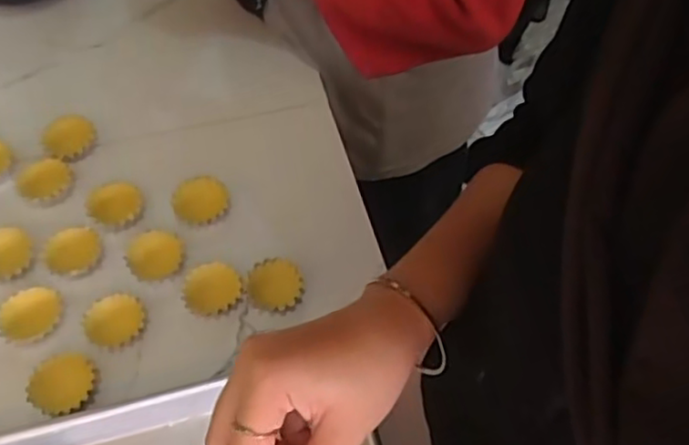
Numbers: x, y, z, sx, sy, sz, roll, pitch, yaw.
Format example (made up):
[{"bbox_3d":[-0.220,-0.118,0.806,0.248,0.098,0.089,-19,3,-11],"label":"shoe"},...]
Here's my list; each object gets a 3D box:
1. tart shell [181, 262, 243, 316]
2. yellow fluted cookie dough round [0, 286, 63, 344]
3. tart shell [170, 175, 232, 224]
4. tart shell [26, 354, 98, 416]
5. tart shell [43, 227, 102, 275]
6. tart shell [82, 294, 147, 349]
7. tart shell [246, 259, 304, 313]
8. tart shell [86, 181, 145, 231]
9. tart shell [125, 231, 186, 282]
[{"bbox_3d":[-0.101,0.051,0.507,0.043,0.017,0.040,-9,58,-8],"label":"tart shell"},{"bbox_3d":[-0.233,0.068,0.490,0.044,0.010,0.041,1,57,-2],"label":"yellow fluted cookie dough round"},{"bbox_3d":[-0.119,-0.017,0.551,0.045,0.018,0.038,-5,58,-6],"label":"tart shell"},{"bbox_3d":[-0.197,0.112,0.460,0.041,0.009,0.042,1,57,-2],"label":"tart shell"},{"bbox_3d":[-0.214,0.022,0.520,0.041,0.009,0.041,-19,60,-14],"label":"tart shell"},{"bbox_3d":[-0.169,0.073,0.488,0.043,0.014,0.038,5,57,1],"label":"tart shell"},{"bbox_3d":[-0.053,0.047,0.506,0.042,0.012,0.039,1,57,-2],"label":"tart shell"},{"bbox_3d":[-0.186,-0.014,0.538,0.041,0.017,0.042,1,57,-2],"label":"tart shell"},{"bbox_3d":[-0.147,0.025,0.516,0.042,0.013,0.039,1,57,-2],"label":"tart shell"}]

